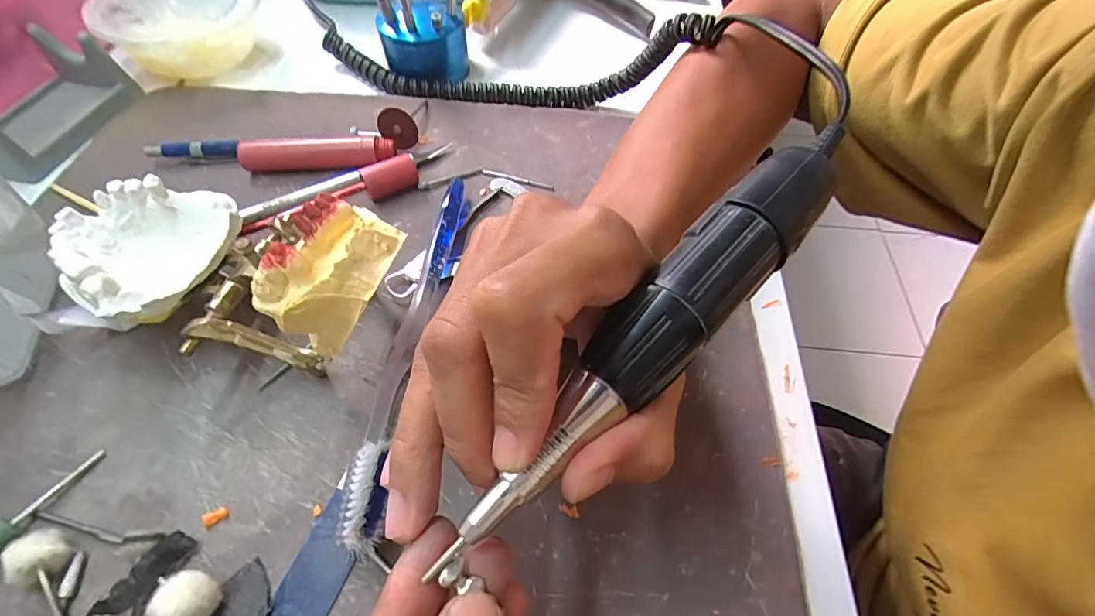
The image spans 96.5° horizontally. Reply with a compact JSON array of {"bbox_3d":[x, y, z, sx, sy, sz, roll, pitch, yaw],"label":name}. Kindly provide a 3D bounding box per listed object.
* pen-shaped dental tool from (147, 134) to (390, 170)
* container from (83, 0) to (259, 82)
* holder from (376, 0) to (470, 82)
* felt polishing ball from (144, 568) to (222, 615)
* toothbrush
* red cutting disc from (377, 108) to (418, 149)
[{"bbox_3d":[-0.162,-0.091,0.288,0.142,0.018,0.018,1,57,-1],"label":"pen-shaped dental tool"},{"bbox_3d":[-0.265,-0.207,0.354,0.099,0.040,0.099,1,57,-1],"label":"container"},{"bbox_3d":[-0.085,-0.194,0.330,0.057,0.066,0.058,-8,57,-7],"label":"holder"},{"bbox_3d":[-0.120,0.098,0.163,0.015,0.016,0.018,14,57,7],"label":"felt polishing ball"},{"bbox_3d":[-0.062,0.008,0.223,0.021,0.021,0.184,4,57,1],"label":"toothbrush"},{"bbox_3d":[-0.092,-0.109,0.298,0.024,0.024,0.006,18,58,10],"label":"red cutting disc"}]

